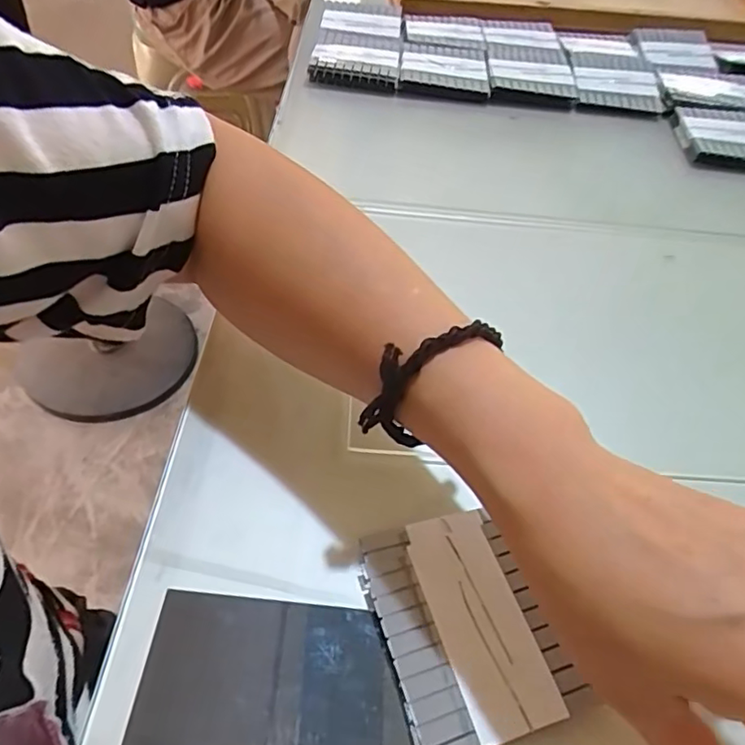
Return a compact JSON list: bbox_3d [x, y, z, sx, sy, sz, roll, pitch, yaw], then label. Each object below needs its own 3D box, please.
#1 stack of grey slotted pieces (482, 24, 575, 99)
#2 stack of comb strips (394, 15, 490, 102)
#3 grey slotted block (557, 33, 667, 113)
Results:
[{"bbox_3d":[0.155,-0.318,0.598,0.083,0.023,0.166,6,49,-1],"label":"stack of grey slotted pieces"},{"bbox_3d":[0.068,-0.309,0.580,0.083,0.028,0.161,6,49,-1],"label":"stack of comb strips"},{"bbox_3d":[0.241,-0.315,0.605,0.089,0.021,0.173,7,49,-1],"label":"grey slotted block"}]

